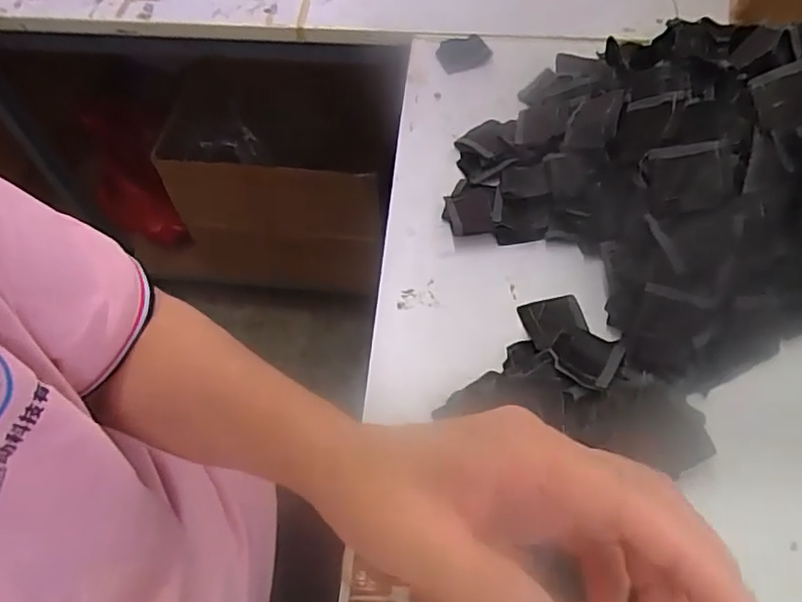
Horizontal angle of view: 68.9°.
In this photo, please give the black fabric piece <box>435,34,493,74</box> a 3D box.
[{"bbox_3d":[0.069,-0.277,0.657,0.055,0.005,0.050,-3,67,6],"label":"black fabric piece"}]

